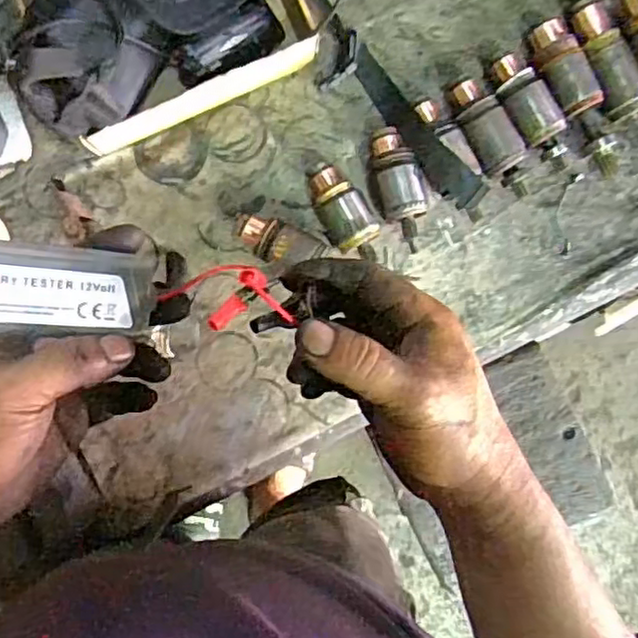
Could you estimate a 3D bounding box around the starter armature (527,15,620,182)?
[{"bbox_3d":[0.294,-0.252,0.770,0.049,0.051,0.187,-26,90,-3],"label":"starter armature"}]

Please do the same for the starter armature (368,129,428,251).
[{"bbox_3d":[0.091,-0.147,0.751,0.051,0.041,0.139,-12,89,-3],"label":"starter armature"}]

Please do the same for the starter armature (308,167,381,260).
[{"bbox_3d":[0.029,-0.120,0.753,0.056,0.050,0.121,-27,90,-3],"label":"starter armature"}]

